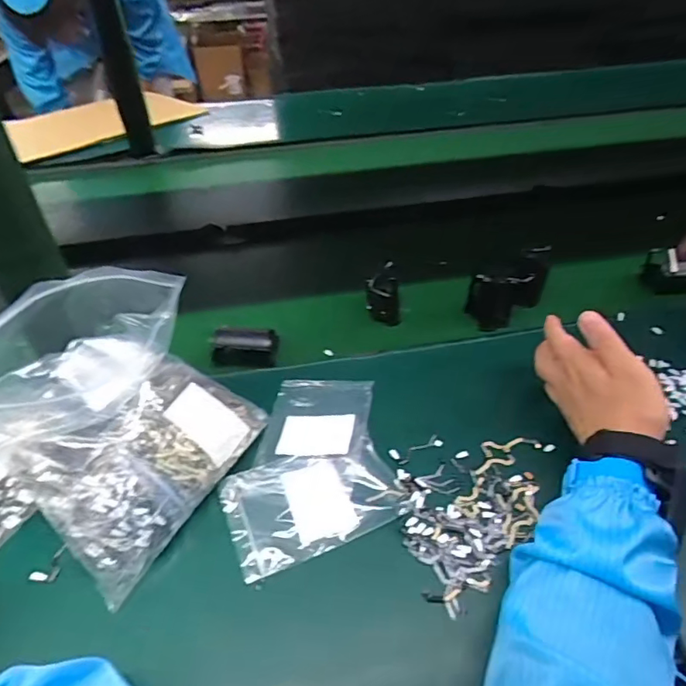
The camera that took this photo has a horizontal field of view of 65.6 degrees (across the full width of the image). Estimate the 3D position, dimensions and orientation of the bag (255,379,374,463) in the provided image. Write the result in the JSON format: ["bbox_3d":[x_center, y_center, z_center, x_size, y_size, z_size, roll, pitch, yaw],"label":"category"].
[{"bbox_3d":[-0.024,0.073,0.526,0.098,0.009,0.107,4,43,8],"label":"bag"}]

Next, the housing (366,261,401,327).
[{"bbox_3d":[0.049,-0.060,0.649,0.040,0.068,0.040,-3,43,1],"label":"housing"}]

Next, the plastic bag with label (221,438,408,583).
[{"bbox_3d":[-0.028,0.133,0.465,0.143,0.012,0.094,-18,45,-15],"label":"plastic bag with label"}]

